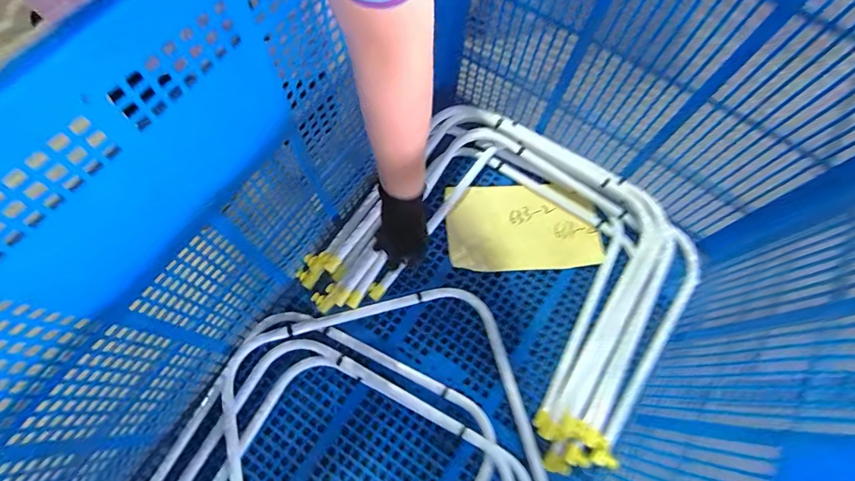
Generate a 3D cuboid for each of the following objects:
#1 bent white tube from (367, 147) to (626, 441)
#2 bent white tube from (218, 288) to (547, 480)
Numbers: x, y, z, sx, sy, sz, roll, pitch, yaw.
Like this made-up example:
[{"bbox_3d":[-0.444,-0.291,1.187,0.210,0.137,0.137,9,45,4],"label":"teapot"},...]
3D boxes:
[{"bbox_3d":[0.151,0.059,0.759,0.365,0.047,0.387,36,72,10],"label":"bent white tube"},{"bbox_3d":[-0.076,0.311,0.654,0.475,0.040,0.423,-14,71,-7],"label":"bent white tube"}]

